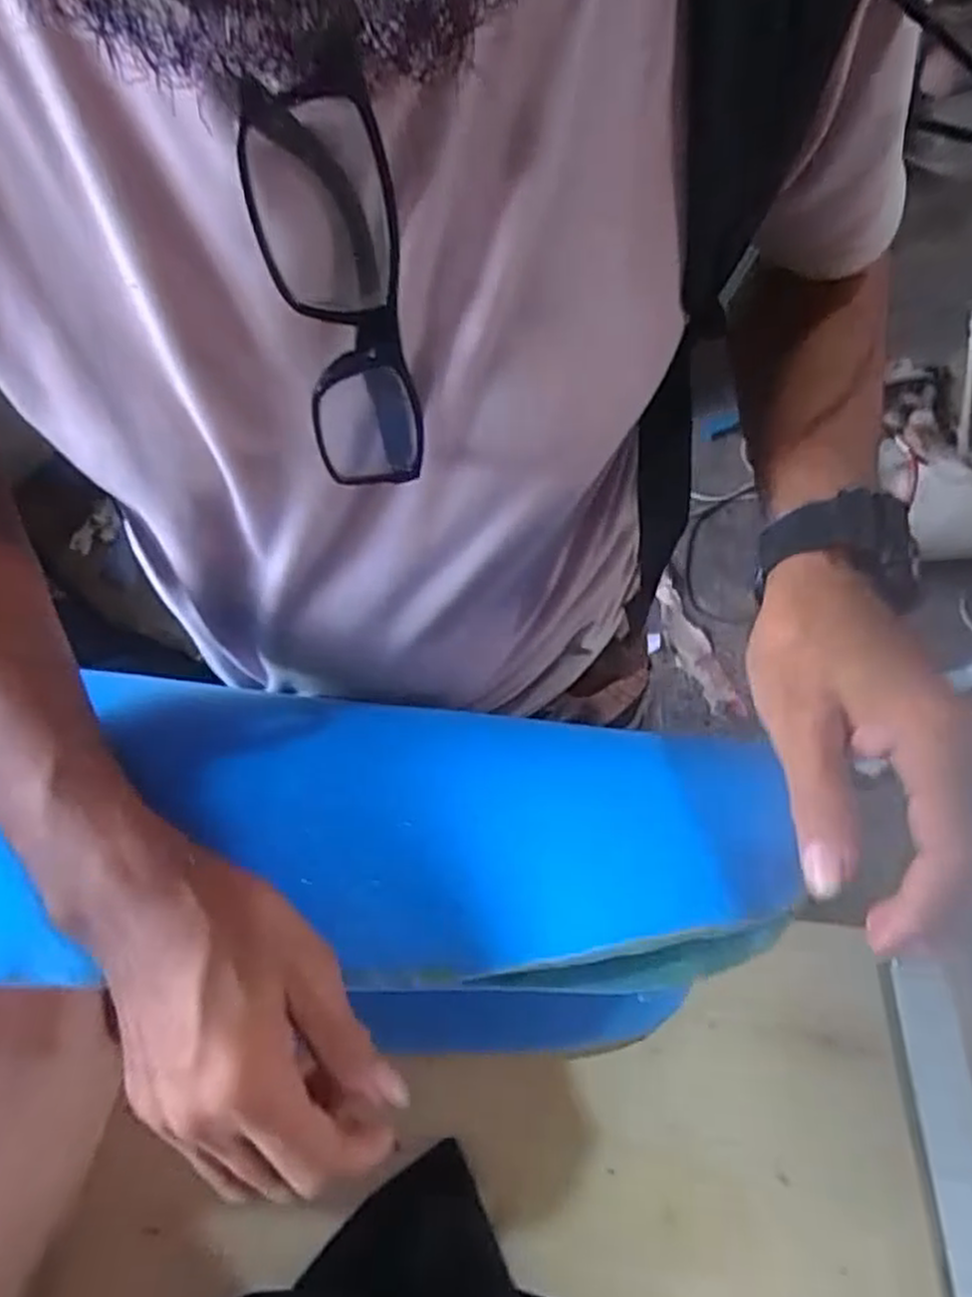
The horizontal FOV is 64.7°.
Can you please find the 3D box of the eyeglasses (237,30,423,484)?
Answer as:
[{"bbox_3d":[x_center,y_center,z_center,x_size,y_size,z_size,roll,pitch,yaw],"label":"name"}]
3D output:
[{"bbox_3d":[-0.043,-0.103,0.232,0.037,0.131,0.033,-16,60,-6],"label":"eyeglasses"}]

